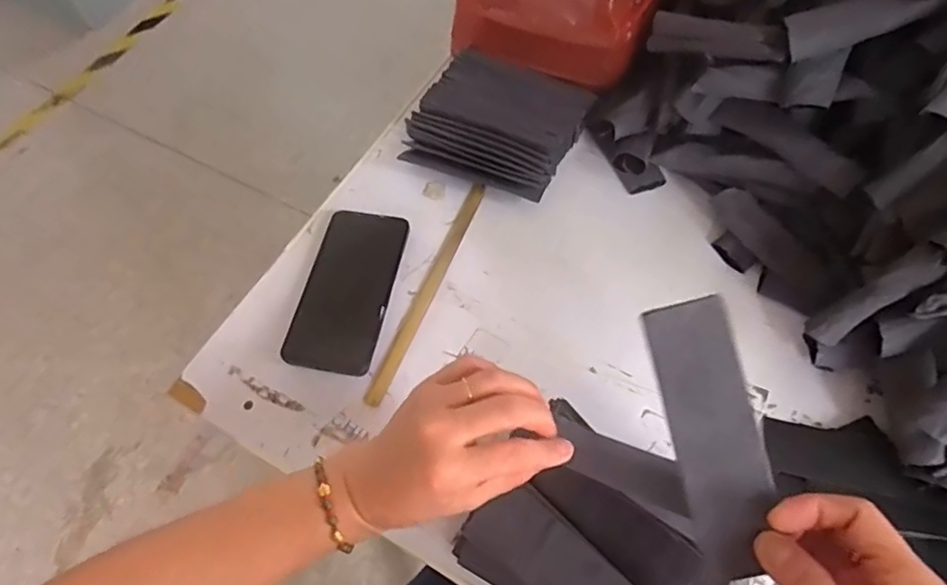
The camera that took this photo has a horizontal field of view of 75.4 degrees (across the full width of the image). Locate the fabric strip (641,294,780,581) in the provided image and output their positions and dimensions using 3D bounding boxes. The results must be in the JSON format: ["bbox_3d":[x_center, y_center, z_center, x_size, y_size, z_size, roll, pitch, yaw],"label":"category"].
[{"bbox_3d":[0.131,0.078,0.331,0.044,0.009,0.146,-14,87,9],"label":"fabric strip"}]

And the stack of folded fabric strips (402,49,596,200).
[{"bbox_3d":[0.023,-0.171,0.631,0.157,0.049,0.133,24,65,15],"label":"stack of folded fabric strips"}]

